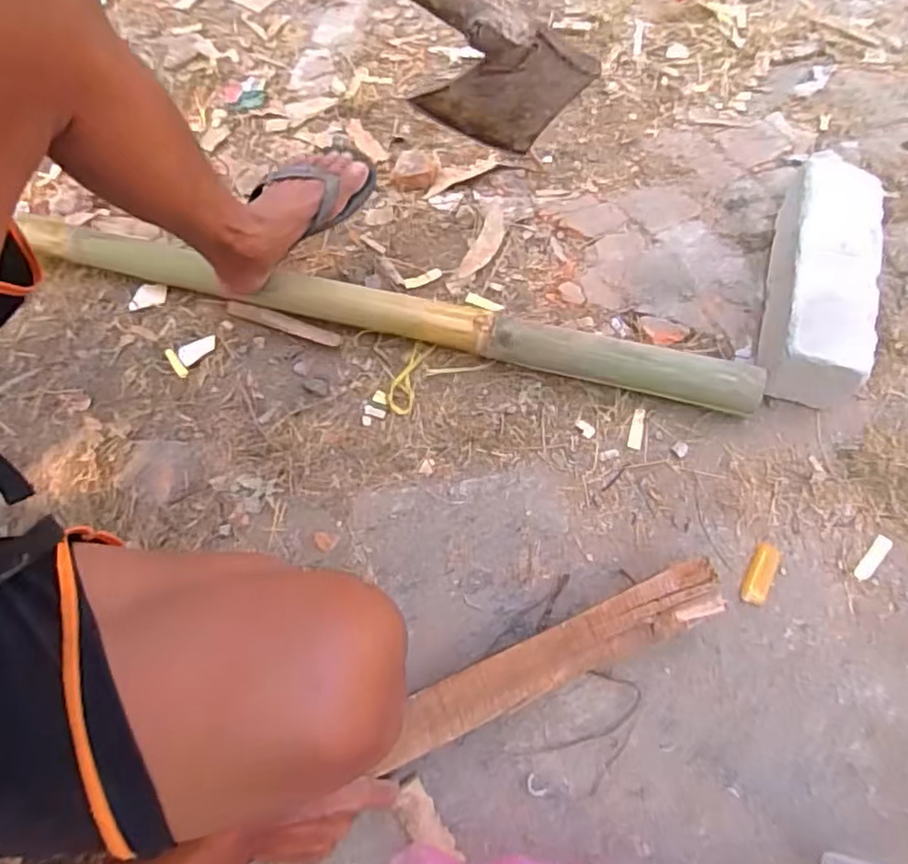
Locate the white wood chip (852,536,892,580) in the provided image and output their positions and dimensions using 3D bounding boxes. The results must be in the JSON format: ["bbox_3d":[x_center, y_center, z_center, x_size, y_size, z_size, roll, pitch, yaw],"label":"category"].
[{"bbox_3d":[0.469,0.140,0.698,0.018,0.004,0.063,39,71,20],"label":"white wood chip"}]

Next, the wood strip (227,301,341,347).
[{"bbox_3d":[-0.245,-0.154,0.887,0.181,0.005,0.021,20,85,13],"label":"wood strip"}]

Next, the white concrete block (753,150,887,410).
[{"bbox_3d":[0.466,-0.201,0.797,0.108,0.113,0.338,17,65,11],"label":"white concrete block"}]

